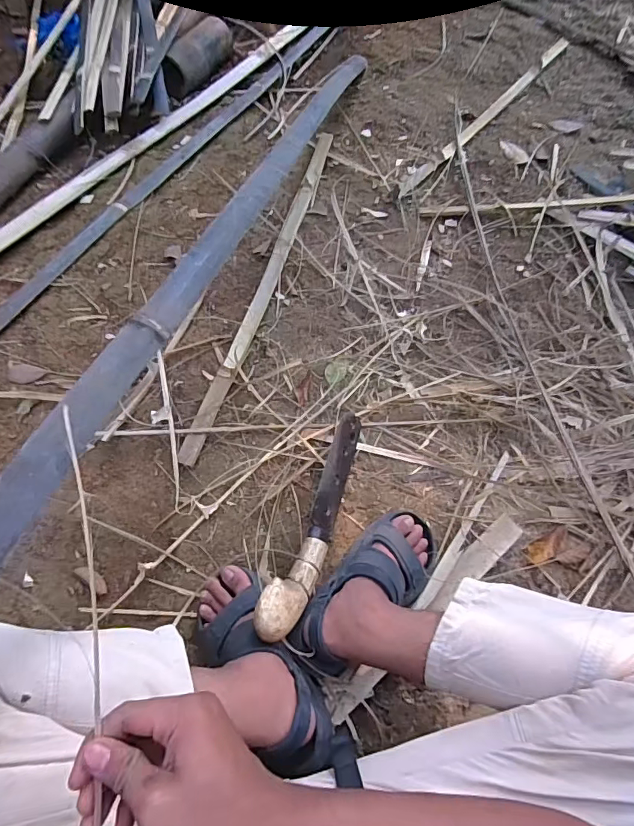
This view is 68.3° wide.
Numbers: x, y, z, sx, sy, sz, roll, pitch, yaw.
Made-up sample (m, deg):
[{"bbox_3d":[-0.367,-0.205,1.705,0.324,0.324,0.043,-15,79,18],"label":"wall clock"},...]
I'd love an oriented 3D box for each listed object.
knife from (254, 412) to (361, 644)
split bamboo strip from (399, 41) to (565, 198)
[{"bbox_3d":[0.003,0.152,0.694,0.058,0.082,0.371,19,49,7],"label":"knife"},{"bbox_3d":[0.464,-0.803,1.232,0.036,0.018,0.847,36,68,14],"label":"split bamboo strip"}]

